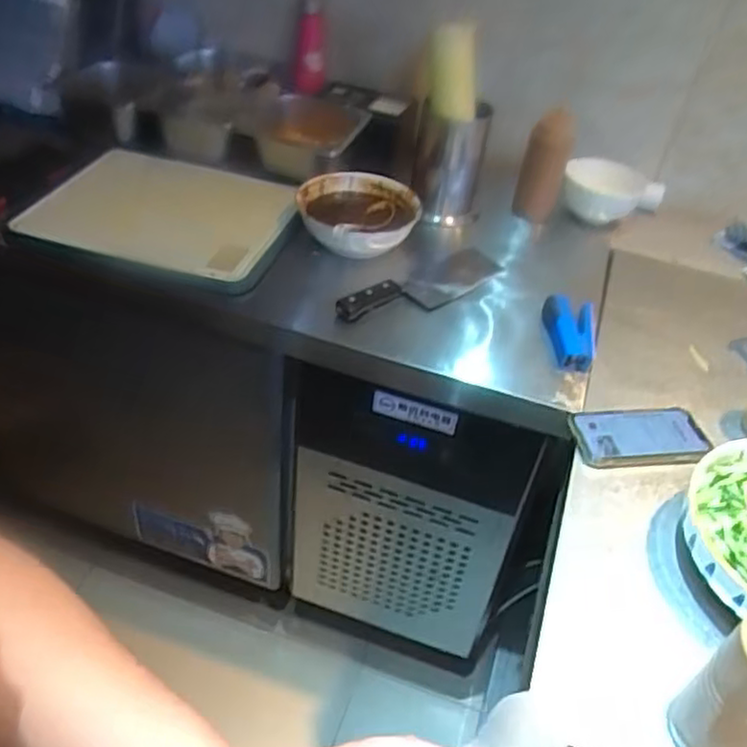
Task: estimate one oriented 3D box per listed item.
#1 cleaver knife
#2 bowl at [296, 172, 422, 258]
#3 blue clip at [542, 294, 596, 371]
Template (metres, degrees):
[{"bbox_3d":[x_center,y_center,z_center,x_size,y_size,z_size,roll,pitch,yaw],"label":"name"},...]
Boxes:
[{"bbox_3d":[0.075,-0.122,0.978,0.275,0.033,0.076,-29,57,-37],"label":"cleaver knife"},{"bbox_3d":[-0.024,-0.230,1.055,0.174,0.075,0.186,7,42,-7],"label":"bowl"},{"bbox_3d":[0.255,-0.053,0.906,0.058,0.025,0.115,0,54,-7],"label":"blue clip"}]

